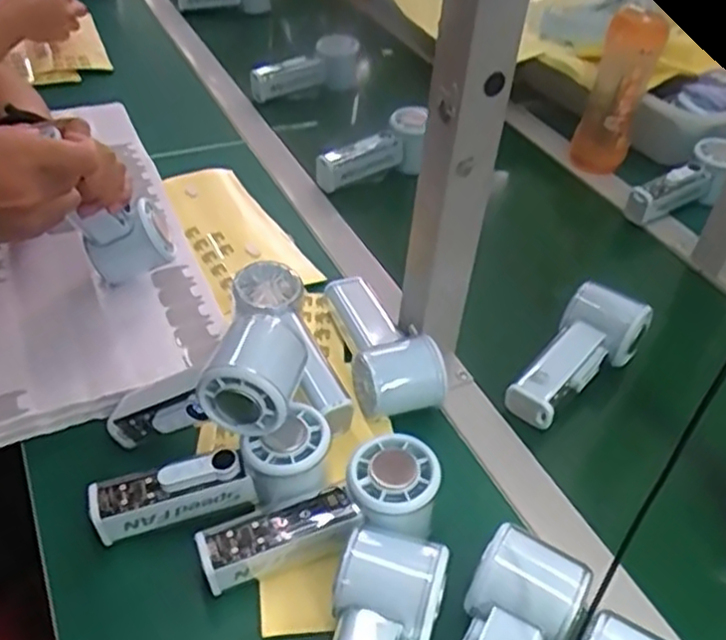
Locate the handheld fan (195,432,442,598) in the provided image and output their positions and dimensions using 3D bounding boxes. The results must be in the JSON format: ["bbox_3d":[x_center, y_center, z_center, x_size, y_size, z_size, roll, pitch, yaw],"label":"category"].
[{"bbox_3d":[-0.025,0.122,0.448,0.149,0.058,0.058,-11,43,-19],"label":"handheld fan"}]

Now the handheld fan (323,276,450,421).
[{"bbox_3d":[0.005,0.016,0.595,0.068,0.049,0.154,-10,30,-18],"label":"handheld fan"}]

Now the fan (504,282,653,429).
[{"bbox_3d":[0.179,0.026,0.593,0.063,0.046,0.147,27,45,23],"label":"fan"}]

